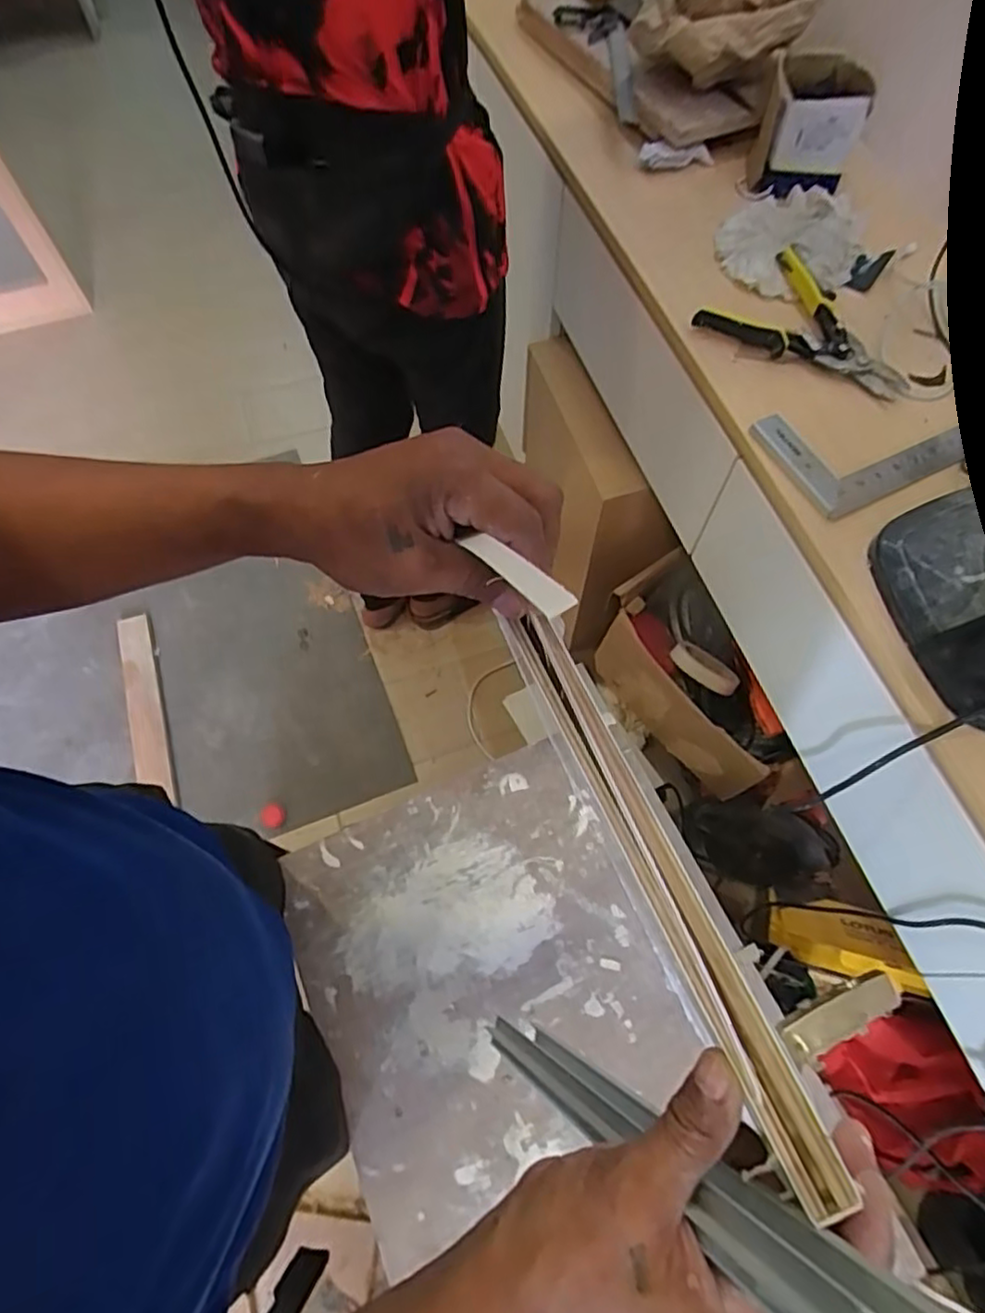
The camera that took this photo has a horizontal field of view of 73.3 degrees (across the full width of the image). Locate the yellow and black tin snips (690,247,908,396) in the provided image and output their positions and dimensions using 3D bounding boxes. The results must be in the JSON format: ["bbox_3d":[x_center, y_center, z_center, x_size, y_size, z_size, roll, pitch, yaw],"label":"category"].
[{"bbox_3d":[0.371,-0.370,0.760,0.154,0.021,0.221,-40,70,-16],"label":"yellow and black tin snips"}]

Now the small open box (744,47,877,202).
[{"bbox_3d":[0.404,-0.682,0.846,0.118,0.094,0.144,14,66,7],"label":"small open box"}]

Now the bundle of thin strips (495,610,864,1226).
[{"bbox_3d":[0.070,0.092,0.290,0.025,0.018,0.257,-21,66,-13],"label":"bundle of thin strips"}]

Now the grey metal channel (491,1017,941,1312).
[{"bbox_3d":[0.067,0.236,0.332,0.038,0.330,0.031,41,67,-3],"label":"grey metal channel"}]

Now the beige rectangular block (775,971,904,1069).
[{"bbox_3d":[0.168,0.174,0.320,0.060,0.005,0.020,-30,53,-3],"label":"beige rectangular block"}]

